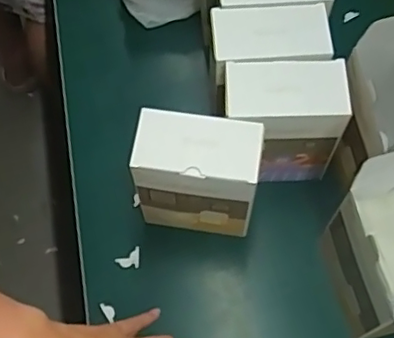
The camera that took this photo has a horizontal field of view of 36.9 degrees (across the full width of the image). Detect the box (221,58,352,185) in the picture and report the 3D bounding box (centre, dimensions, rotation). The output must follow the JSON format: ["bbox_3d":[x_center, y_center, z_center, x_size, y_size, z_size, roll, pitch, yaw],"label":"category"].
[{"bbox_3d":[0.089,-0.047,0.645,0.125,0.154,0.073,-1,67,-1],"label":"box"}]

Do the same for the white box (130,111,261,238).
[{"bbox_3d":[0.002,0.010,0.625,0.123,0.156,0.067,8,67,3],"label":"white box"}]

